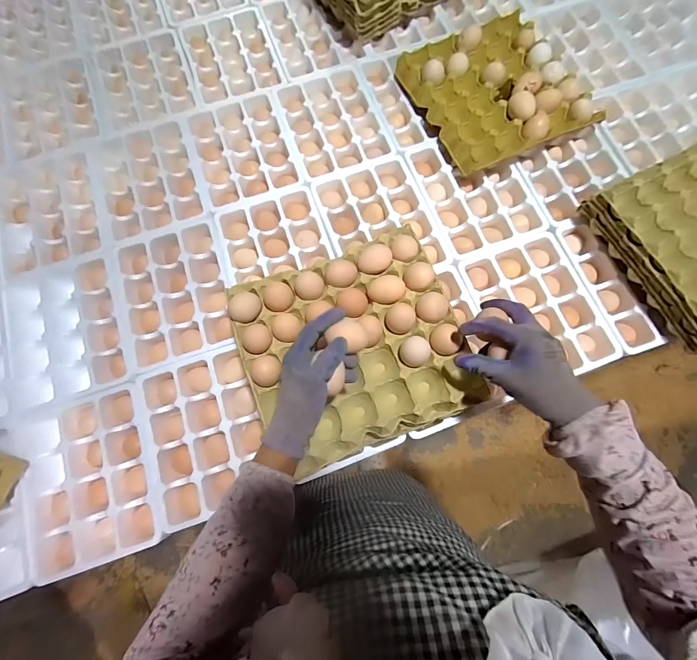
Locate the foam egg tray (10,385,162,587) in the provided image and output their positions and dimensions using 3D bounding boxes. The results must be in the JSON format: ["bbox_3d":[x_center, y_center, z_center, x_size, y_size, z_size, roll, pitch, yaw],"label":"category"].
[{"bbox_3d":[-0.393,0.229,0.515,0.191,0.054,0.240,-18,76,-4],"label":"foam egg tray"}]

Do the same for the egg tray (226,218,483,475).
[{"bbox_3d":[0.008,0.023,0.465,0.290,0.058,0.266,-22,77,-5],"label":"egg tray"}]

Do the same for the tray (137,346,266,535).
[{"bbox_3d":[-0.224,0.165,0.530,0.164,0.054,0.236,-17,76,-3],"label":"tray"}]

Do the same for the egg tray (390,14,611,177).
[{"bbox_3d":[0.271,-0.449,0.624,0.265,0.055,0.285,-25,77,-5],"label":"egg tray"}]

